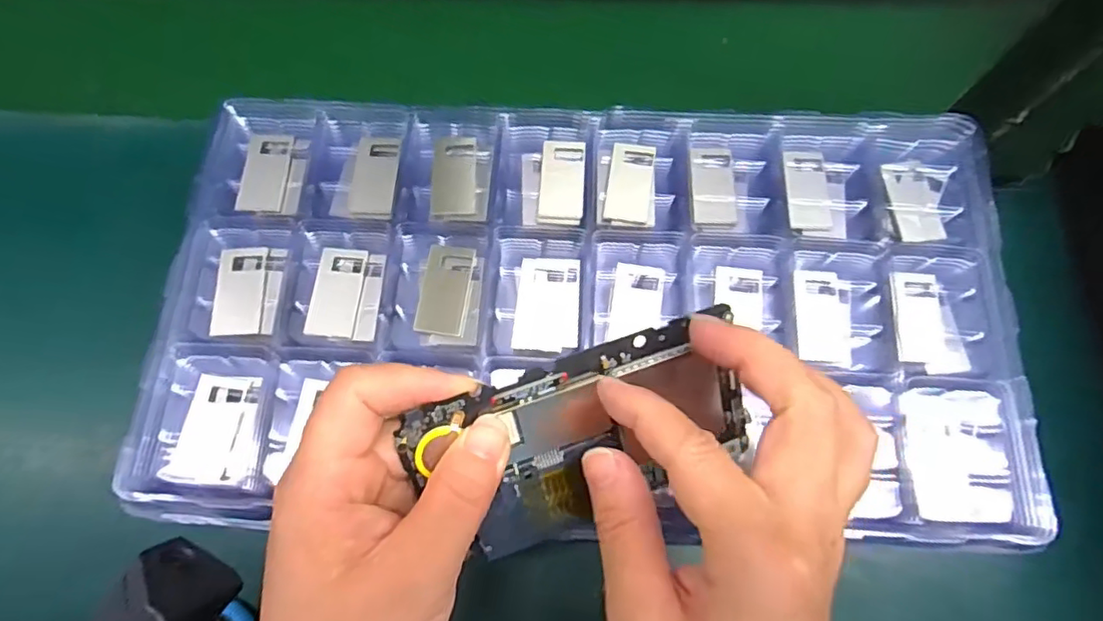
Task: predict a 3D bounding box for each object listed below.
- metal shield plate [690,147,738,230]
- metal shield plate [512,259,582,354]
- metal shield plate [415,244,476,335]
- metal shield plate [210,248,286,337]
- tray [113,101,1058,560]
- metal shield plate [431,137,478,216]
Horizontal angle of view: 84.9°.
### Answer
[{"bbox_3d":[0.081,-0.062,0.303,0.022,0.004,0.047,2,70,0],"label":"metal shield plate"},{"bbox_3d":[-0.002,-0.003,0.283,0.029,0.004,0.045,3,70,0],"label":"metal shield plate"},{"bbox_3d":[-0.050,-0.010,0.287,0.022,0.005,0.044,8,70,2],"label":"metal shield plate"},{"bbox_3d":[-0.143,-0.009,0.286,0.030,0.005,0.043,-3,70,-2],"label":"metal shield plate"},{"bbox_3d":[0.020,-0.006,0.281,0.390,0.022,0.211,2,70,0],"label":"tray"},{"bbox_3d":[-0.049,-0.068,0.306,0.021,0.004,0.043,0,70,-1],"label":"metal shield plate"}]

